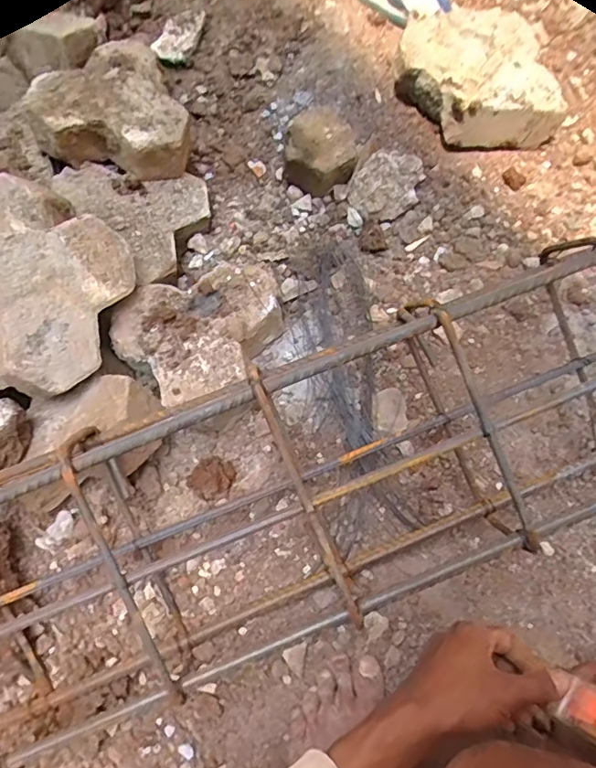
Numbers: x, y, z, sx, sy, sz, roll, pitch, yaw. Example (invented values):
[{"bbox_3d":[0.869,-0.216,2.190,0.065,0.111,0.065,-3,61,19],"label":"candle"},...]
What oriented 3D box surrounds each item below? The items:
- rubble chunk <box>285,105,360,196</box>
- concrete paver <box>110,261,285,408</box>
[{"bbox_3d":[0.033,-0.328,0.744,0.098,0.059,0.095,0,75,1],"label":"rubble chunk"},{"bbox_3d":[-0.112,-0.058,0.609,0.198,0.056,0.155,-18,76,-4],"label":"concrete paver"}]

